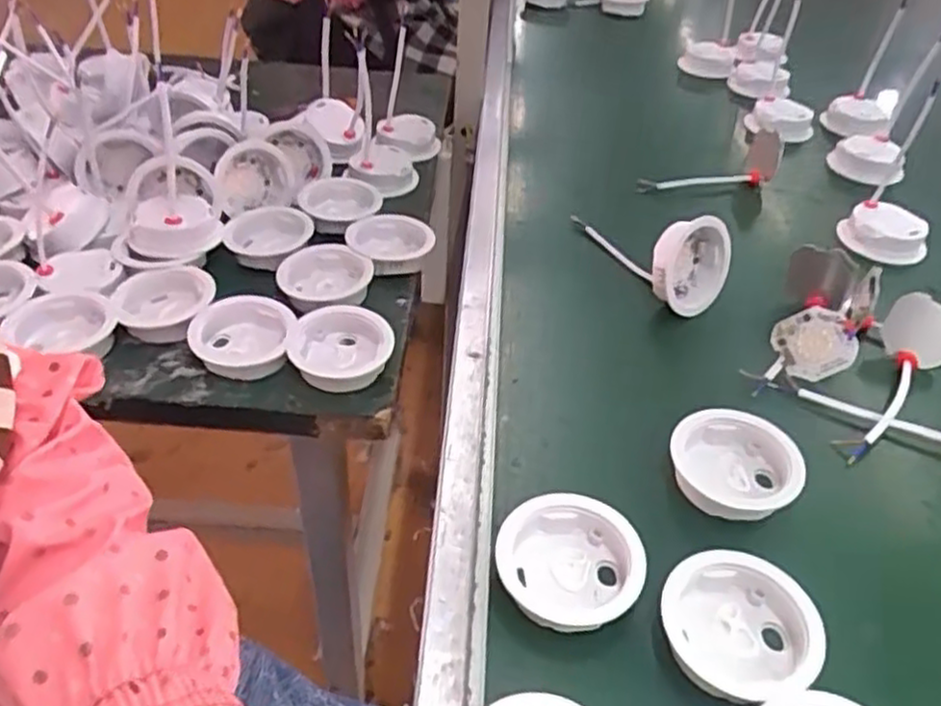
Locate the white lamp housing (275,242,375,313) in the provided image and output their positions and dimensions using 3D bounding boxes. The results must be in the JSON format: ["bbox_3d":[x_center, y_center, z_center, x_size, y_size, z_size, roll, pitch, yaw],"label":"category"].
[{"bbox_3d":[-0.114,-0.055,0.573,0.067,0.028,0.067,8,42,5],"label":"white lamp housing"}]

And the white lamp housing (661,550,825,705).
[{"bbox_3d":[0.128,0.129,0.350,0.065,0.025,0.070,2,42,-2],"label":"white lamp housing"}]

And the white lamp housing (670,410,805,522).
[{"bbox_3d":[0.152,0.066,0.428,0.070,0.024,0.065,14,43,11],"label":"white lamp housing"}]

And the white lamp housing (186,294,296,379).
[{"bbox_3d":[-0.162,-0.009,0.520,0.069,0.029,0.063,-1,42,-5],"label":"white lamp housing"}]

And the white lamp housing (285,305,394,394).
[{"bbox_3d":[-0.091,-0.003,0.521,0.069,0.030,0.064,1,42,-3],"label":"white lamp housing"}]

